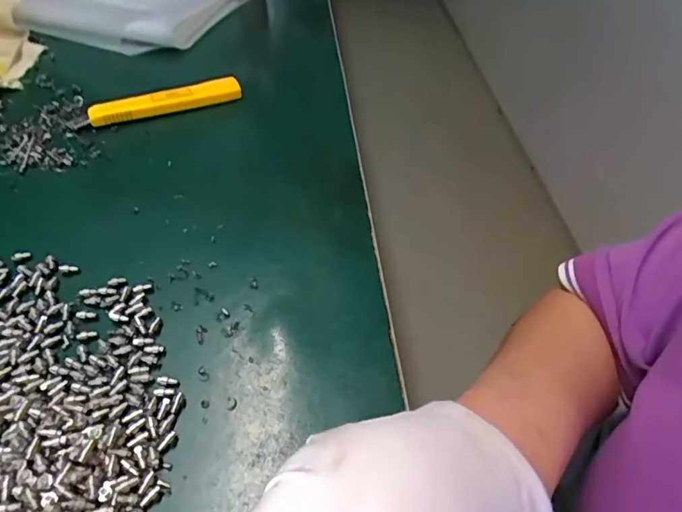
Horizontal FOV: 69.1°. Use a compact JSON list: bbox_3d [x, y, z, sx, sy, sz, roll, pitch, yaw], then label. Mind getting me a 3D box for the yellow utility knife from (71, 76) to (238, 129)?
[{"bbox_3d":[-0.136,-0.116,0.376,0.121,0.015,0.016,-18,53,-18],"label":"yellow utility knife"}]

